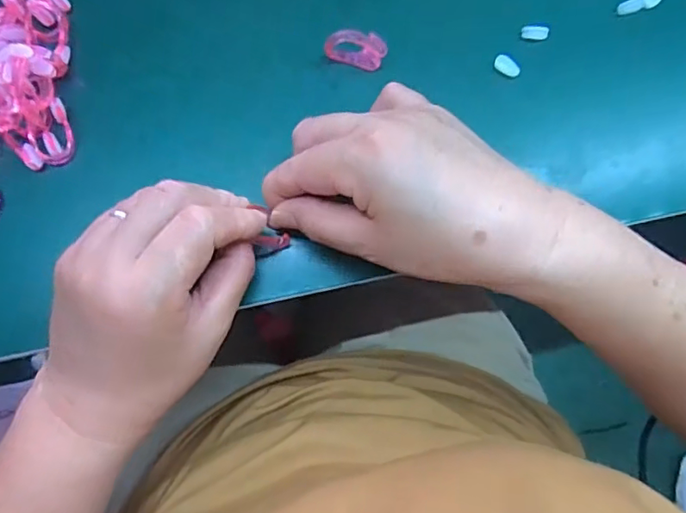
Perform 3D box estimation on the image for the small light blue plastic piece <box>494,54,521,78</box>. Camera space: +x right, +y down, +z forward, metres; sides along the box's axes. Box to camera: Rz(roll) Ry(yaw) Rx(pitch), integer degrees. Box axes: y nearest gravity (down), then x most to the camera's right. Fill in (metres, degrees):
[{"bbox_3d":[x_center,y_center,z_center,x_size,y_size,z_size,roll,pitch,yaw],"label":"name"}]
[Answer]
[{"bbox_3d":[0.101,-0.117,0.328,0.017,0.005,0.008,36,83,-2],"label":"small light blue plastic piece"}]

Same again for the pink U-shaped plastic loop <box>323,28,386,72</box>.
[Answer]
[{"bbox_3d":[0.008,-0.122,0.313,0.035,0.014,0.015,8,83,-3],"label":"pink U-shaped plastic loop"}]

